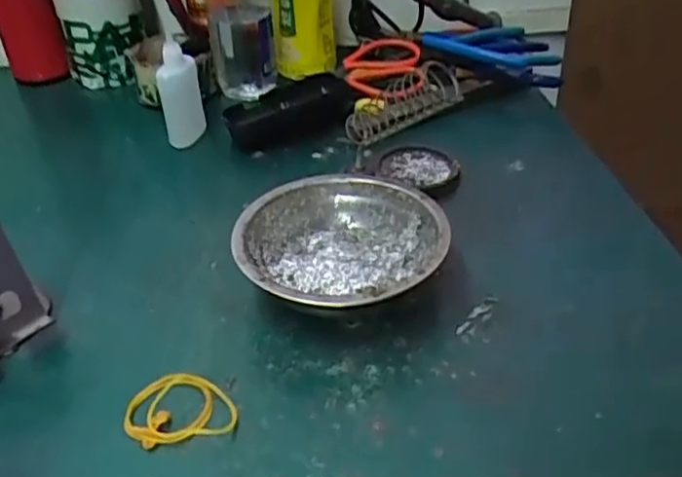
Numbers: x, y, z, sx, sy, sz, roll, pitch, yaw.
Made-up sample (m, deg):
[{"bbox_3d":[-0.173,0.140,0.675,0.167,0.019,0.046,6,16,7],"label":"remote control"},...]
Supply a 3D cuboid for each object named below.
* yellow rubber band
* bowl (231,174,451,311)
[{"bbox_3d":[-0.082,0.087,0.328,0.055,0.010,0.043,-7,37,-7],"label":"yellow rubber band"},{"bbox_3d":[0.000,0.012,0.391,0.121,0.048,0.116,-1,37,1],"label":"bowl"}]

